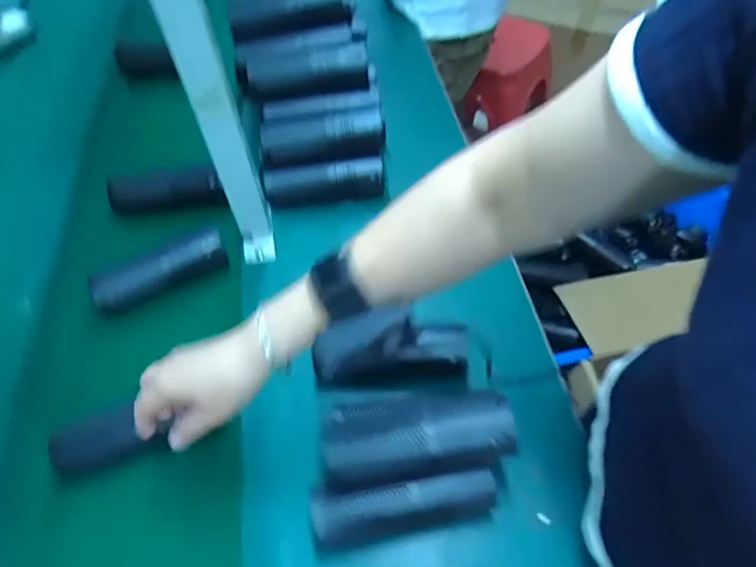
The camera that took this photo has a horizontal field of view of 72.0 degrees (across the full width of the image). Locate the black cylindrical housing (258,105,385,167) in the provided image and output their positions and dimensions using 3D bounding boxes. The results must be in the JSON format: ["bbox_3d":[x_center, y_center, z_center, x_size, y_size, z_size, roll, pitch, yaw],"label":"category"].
[{"bbox_3d":[-0.074,-0.199,0.707,0.168,0.042,0.049,-11,54,-4],"label":"black cylindrical housing"}]

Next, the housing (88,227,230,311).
[{"bbox_3d":[-0.267,-0.017,0.636,0.159,0.040,0.035,-22,55,-12],"label":"housing"}]

